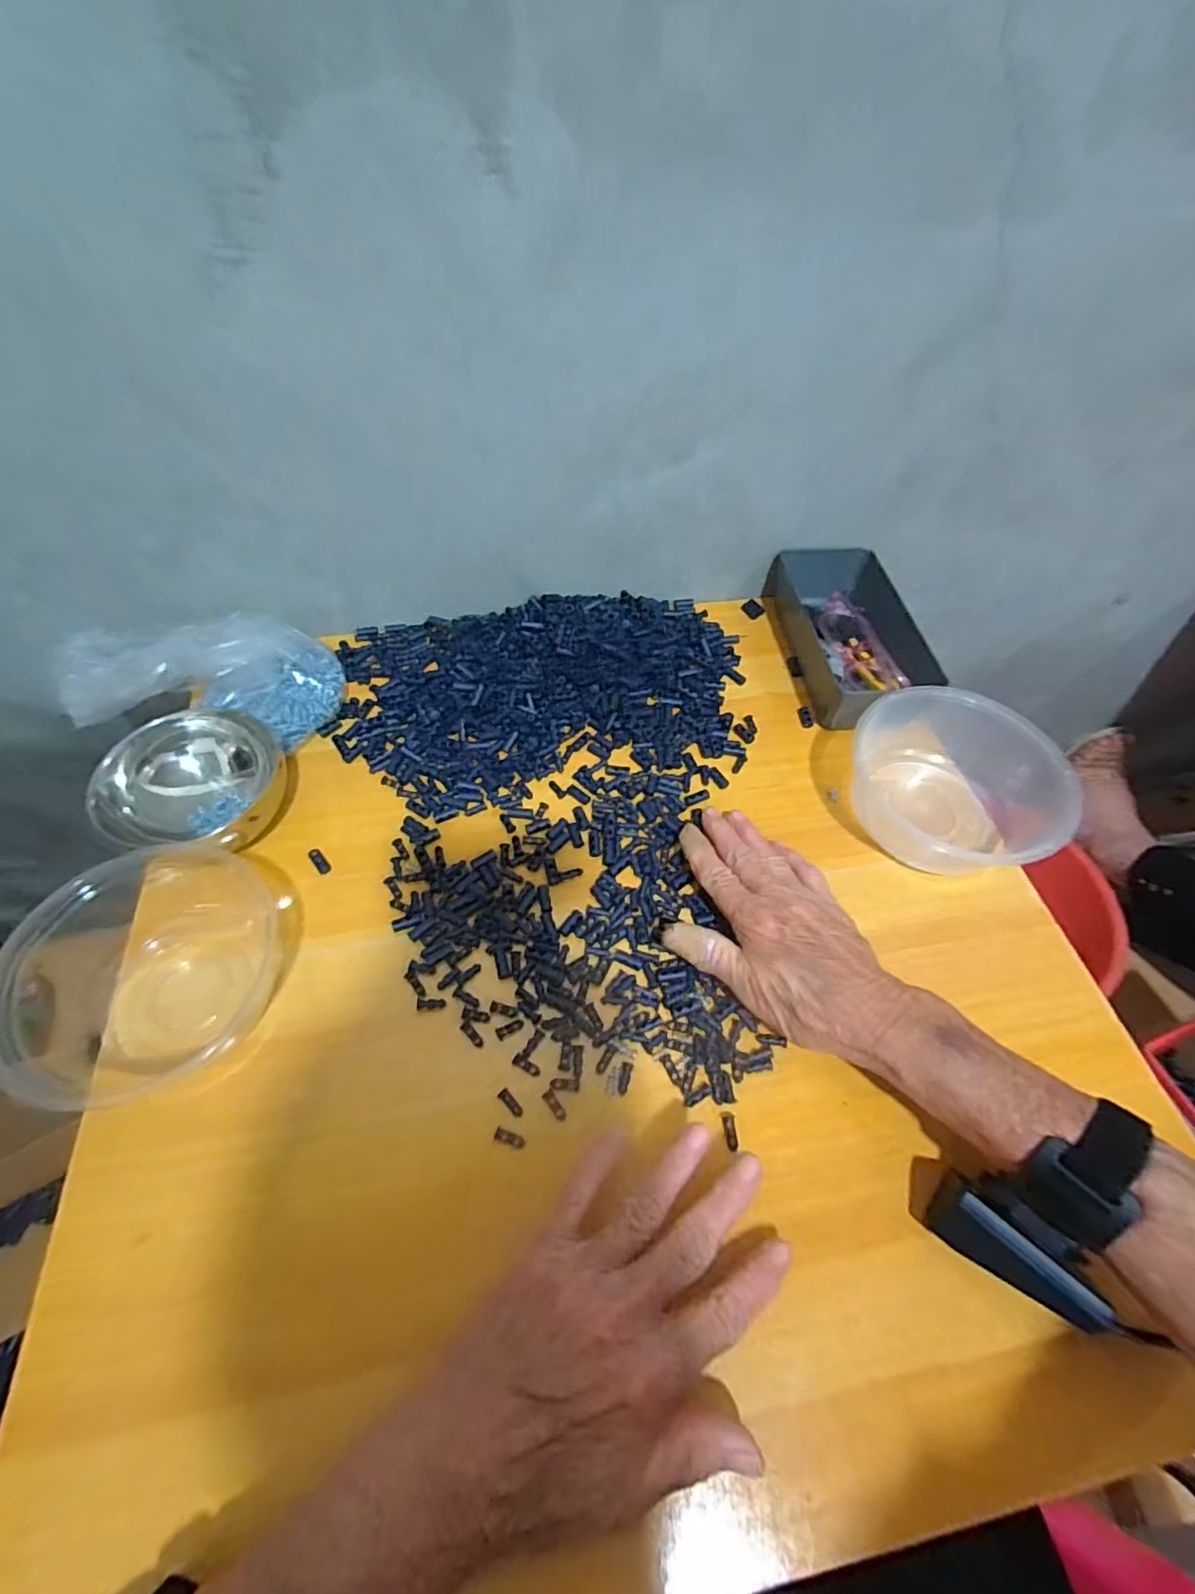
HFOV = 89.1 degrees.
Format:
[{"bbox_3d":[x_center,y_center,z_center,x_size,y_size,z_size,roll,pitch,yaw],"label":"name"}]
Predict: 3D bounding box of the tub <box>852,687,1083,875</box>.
[{"bbox_3d":[0.257,-0.011,0.437,0.131,0.059,0.143,-28,62,-19],"label":"tub"}]

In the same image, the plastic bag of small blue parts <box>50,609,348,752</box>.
[{"bbox_3d":[-0.309,-0.099,0.467,0.204,0.063,0.111,5,57,0],"label":"plastic bag of small blue parts"}]

